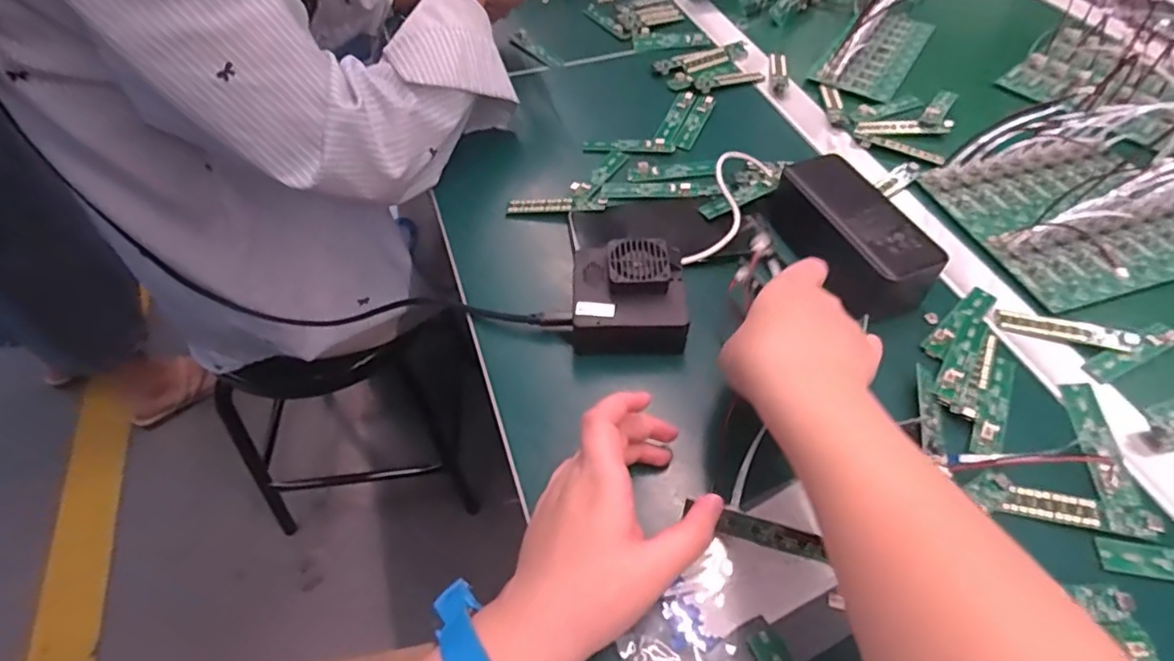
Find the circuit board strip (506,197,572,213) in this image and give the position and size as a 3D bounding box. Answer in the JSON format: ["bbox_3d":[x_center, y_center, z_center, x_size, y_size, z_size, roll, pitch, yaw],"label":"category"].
[{"bbox_3d":[-0.039,-0.105,0.500,0.053,0.005,0.013,-2,73,4],"label":"circuit board strip"}]

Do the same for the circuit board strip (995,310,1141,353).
[{"bbox_3d":[0.335,-0.001,0.419,0.086,0.004,0.018,11,63,14],"label":"circuit board strip"}]

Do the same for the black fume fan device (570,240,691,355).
[{"bbox_3d":[0.031,-0.024,0.410,0.081,0.041,0.083,5,52,3],"label":"black fume fan device"}]

